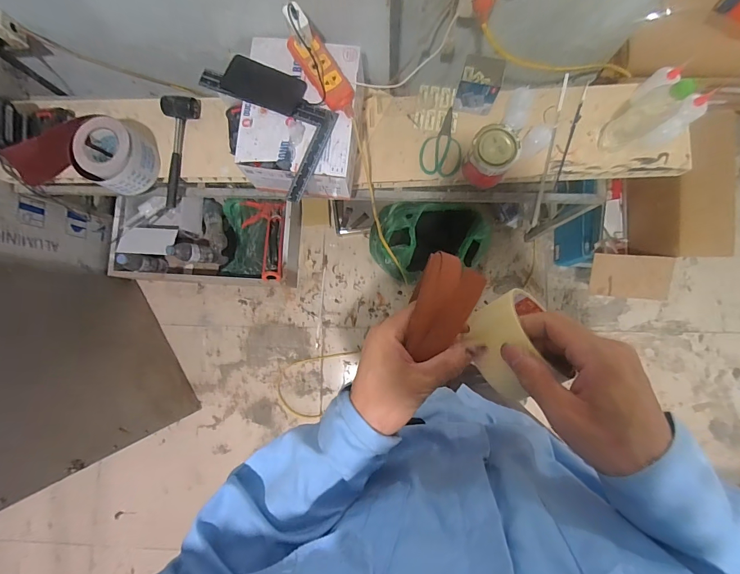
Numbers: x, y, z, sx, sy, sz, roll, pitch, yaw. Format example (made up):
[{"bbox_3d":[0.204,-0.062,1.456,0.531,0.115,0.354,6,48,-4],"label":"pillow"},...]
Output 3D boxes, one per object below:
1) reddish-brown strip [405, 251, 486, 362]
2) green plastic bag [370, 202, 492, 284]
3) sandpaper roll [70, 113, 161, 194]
[{"bbox_3d":[0.058,0.016,0.298,0.047,0.026,0.088,19,86,4],"label":"reddish-brown strip"},{"bbox_3d":[0.191,-0.151,1.227,0.374,0.220,0.243,-2,84,3],"label":"green plastic bag"},{"bbox_3d":[-0.584,-0.311,0.849,0.138,0.108,0.165,38,87,6],"label":"sandpaper roll"}]

